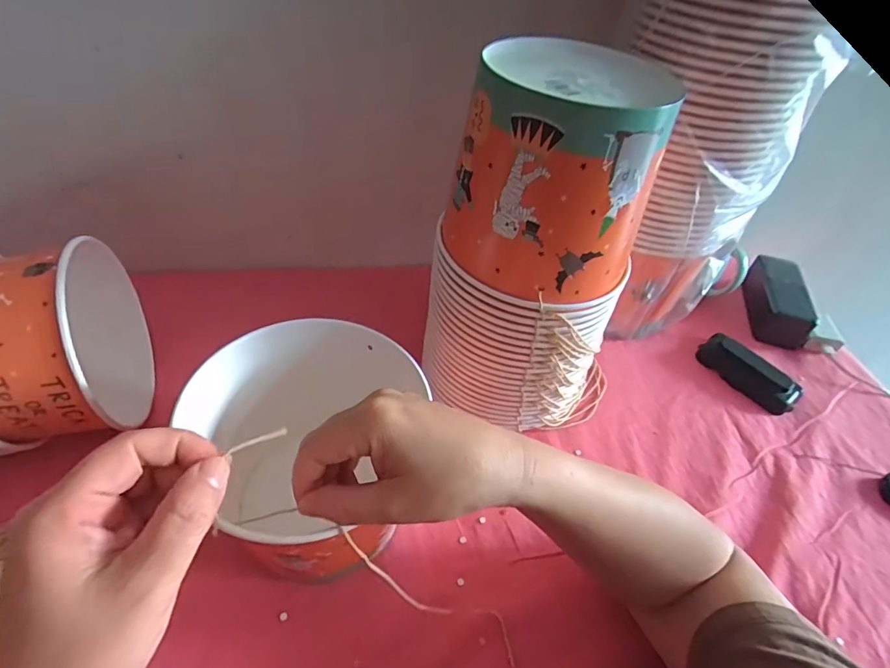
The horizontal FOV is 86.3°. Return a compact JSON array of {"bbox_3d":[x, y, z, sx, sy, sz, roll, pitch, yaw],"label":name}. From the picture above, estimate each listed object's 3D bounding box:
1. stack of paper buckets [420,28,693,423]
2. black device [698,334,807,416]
[{"bbox_3d":[0.078,-0.047,0.395,0.146,0.300,0.139,38,53,26],"label":"stack of paper buckets"},{"bbox_3d":[0.344,0.042,0.538,0.042,0.030,0.107,-29,57,-30],"label":"black device"}]

